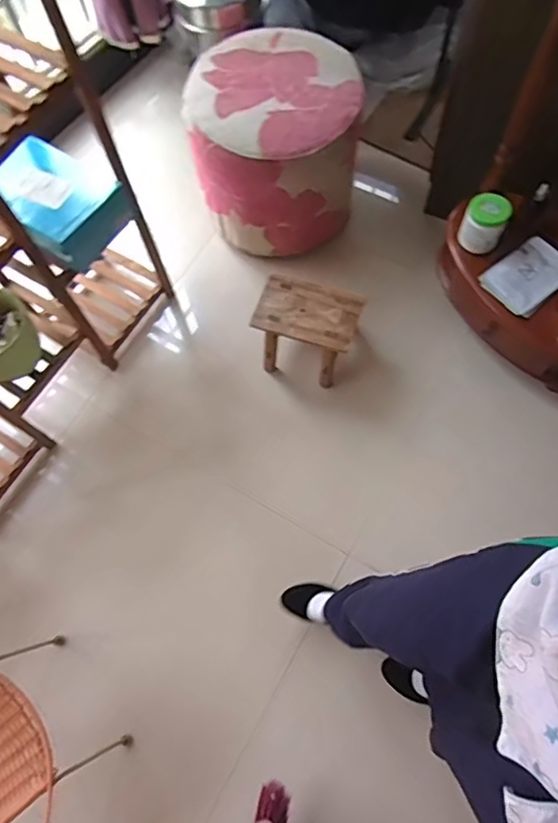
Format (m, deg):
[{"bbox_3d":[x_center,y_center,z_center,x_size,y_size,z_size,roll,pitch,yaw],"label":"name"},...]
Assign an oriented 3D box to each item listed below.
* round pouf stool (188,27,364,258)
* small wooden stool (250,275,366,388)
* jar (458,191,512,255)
[{"bbox_3d":[-0.007,-0.716,1.542,0.408,0.373,0.421,-1,68,2],"label":"round pouf stool"},{"bbox_3d":[0.072,-0.205,1.490,0.254,0.202,0.192,18,69,9],"label":"small wooden stool"},{"bbox_3d":[0.505,-0.469,1.389,0.102,0.097,0.099,21,70,10],"label":"jar"}]

